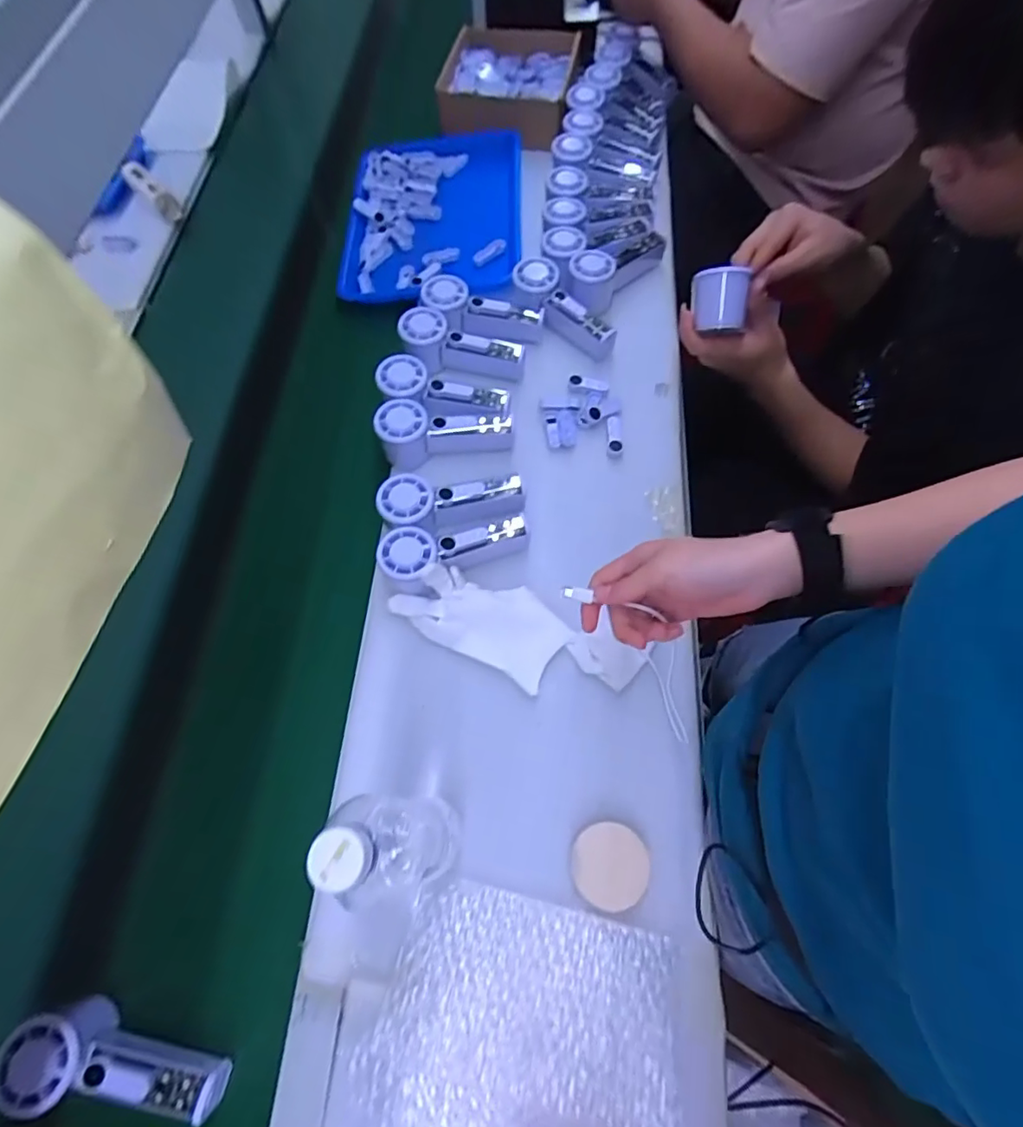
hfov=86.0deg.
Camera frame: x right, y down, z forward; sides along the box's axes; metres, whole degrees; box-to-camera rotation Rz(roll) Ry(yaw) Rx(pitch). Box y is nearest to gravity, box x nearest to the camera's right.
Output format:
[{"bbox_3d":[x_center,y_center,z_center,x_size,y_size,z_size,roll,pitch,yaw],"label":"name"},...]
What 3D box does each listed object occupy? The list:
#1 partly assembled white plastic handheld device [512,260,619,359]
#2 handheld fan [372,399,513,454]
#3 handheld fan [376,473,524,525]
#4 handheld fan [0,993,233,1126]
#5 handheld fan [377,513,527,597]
[{"bbox_3d":[0.062,-0.315,0.678,0.057,0.043,0.157,-41,84,-17],"label":"partly assembled white plastic handheld device"},{"bbox_3d":[-0.075,-0.148,0.615,0.152,0.050,0.054,4,64,-12],"label":"handheld fan"},{"bbox_3d":[-0.063,-0.066,0.576,0.151,0.046,0.060,-4,64,-17],"label":"handheld fan"},{"bbox_3d":[-0.291,0.372,0.409,0.152,0.047,0.053,5,67,5],"label":"handheld fan"},{"bbox_3d":[-0.057,-0.019,0.554,0.146,0.038,0.060,-21,67,-6],"label":"handheld fan"}]

